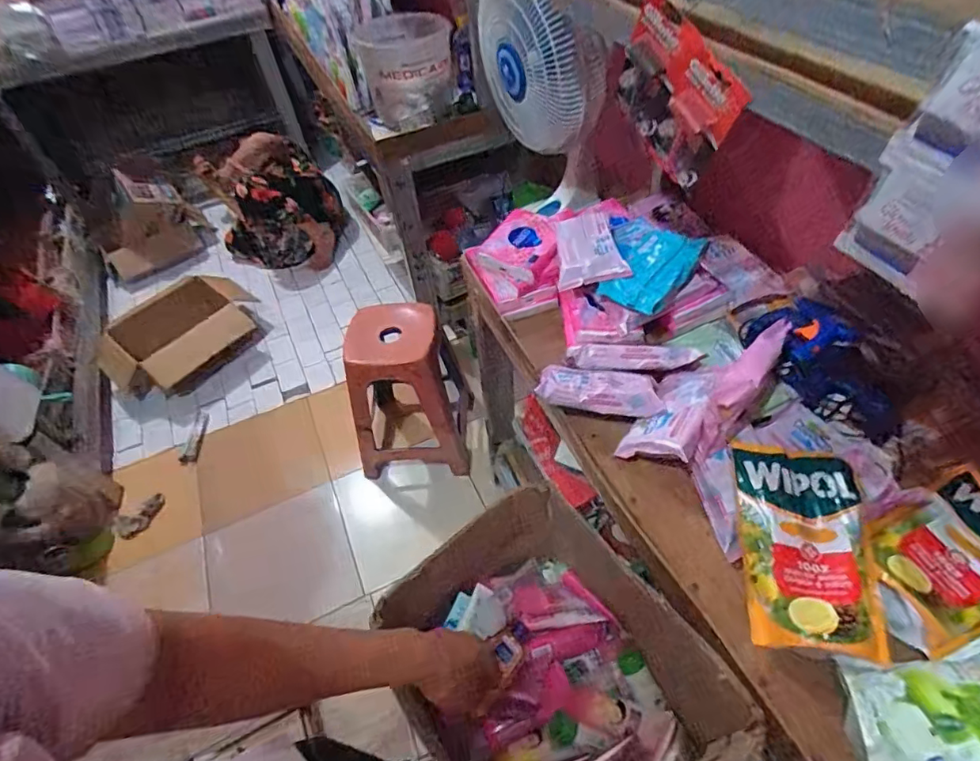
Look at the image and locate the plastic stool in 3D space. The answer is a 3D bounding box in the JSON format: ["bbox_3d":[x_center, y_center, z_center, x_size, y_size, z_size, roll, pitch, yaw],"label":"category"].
[{"bbox_3d":[-0.239,0.008,1.507,0.314,0.466,0.346,-2,50,5],"label":"plastic stool"}]

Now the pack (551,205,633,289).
[{"bbox_3d":[0.152,-0.213,0.827,0.100,0.046,0.149,-8,50,0],"label":"pack"}]

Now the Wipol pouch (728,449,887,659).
[{"bbox_3d":[0.344,0.172,0.562,0.120,0.038,0.228,5,51,10],"label":"Wipol pouch"}]

